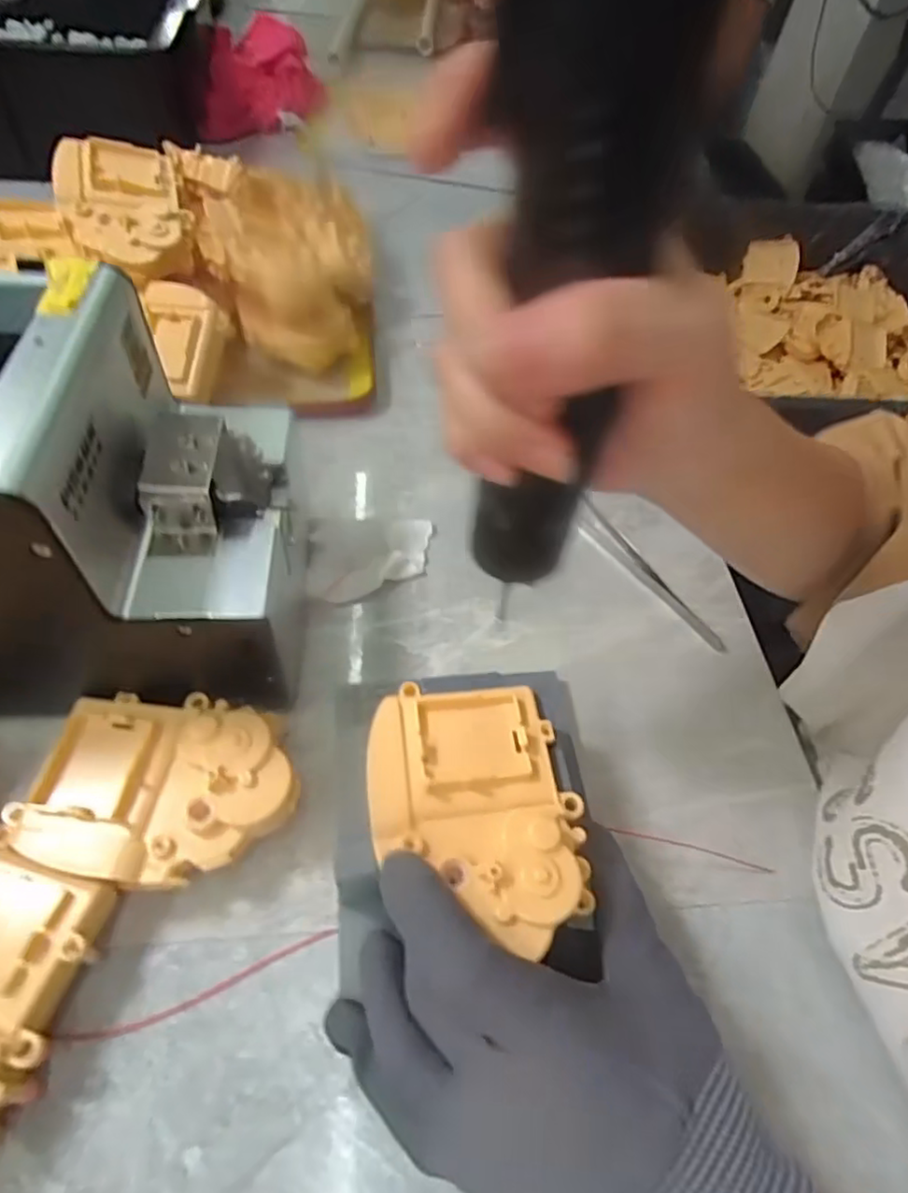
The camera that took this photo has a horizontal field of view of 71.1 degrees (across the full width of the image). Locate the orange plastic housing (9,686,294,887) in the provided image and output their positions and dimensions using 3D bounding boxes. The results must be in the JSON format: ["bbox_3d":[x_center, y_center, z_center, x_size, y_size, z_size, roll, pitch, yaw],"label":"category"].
[{"bbox_3d":[-0.115,0.076,0.256,0.101,0.030,0.080,12,54,3],"label":"orange plastic housing"}]

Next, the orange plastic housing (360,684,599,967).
[{"bbox_3d":[0.008,0.072,0.225,0.074,0.013,0.090,-1,55,-6],"label":"orange plastic housing"}]

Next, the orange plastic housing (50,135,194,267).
[{"bbox_3d":[-0.205,-0.243,0.396,0.071,0.020,0.090,-14,75,-23],"label":"orange plastic housing"}]

